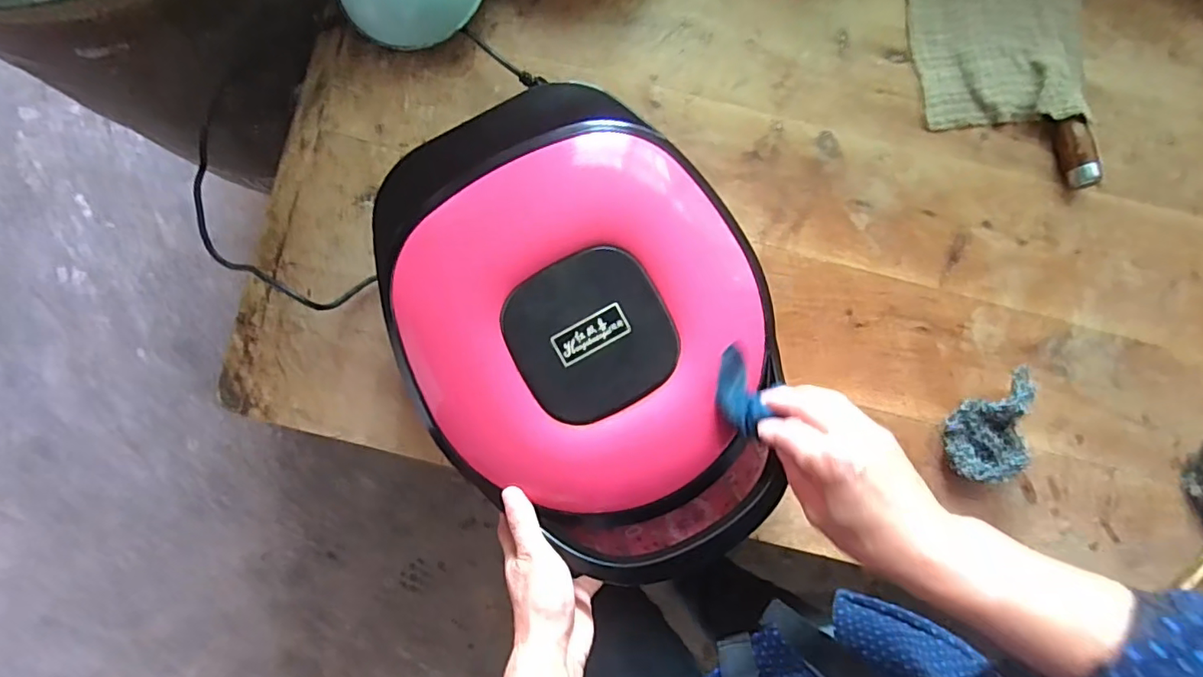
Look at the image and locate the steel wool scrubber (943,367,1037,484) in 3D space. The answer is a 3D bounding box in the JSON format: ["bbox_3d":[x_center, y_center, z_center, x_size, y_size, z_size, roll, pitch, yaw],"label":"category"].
[{"bbox_3d":[0.404,0.091,0.574,0.073,0.053,0.118,4,84,-4],"label":"steel wool scrubber"}]

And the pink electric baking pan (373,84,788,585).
[{"bbox_3d":[-0.011,-0.001,0.493,0.303,0.084,0.416,-27,88,-9],"label":"pink electric baking pan"}]

